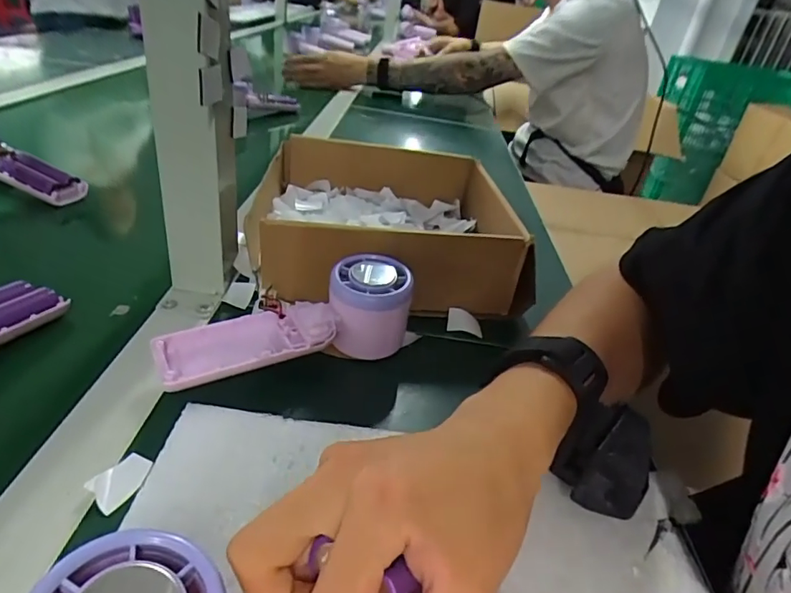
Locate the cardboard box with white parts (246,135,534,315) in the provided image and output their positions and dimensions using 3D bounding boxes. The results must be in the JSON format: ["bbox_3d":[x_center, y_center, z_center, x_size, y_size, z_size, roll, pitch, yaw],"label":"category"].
[{"bbox_3d":[-0.009,-0.074,0.475,0.219,0.079,0.242,6,34,-8],"label":"cardboard box with white parts"}]

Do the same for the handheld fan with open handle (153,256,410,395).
[{"bbox_3d":[-0.065,0.024,0.333,0.161,0.055,0.061,-17,38,-14],"label":"handheld fan with open handle"}]

